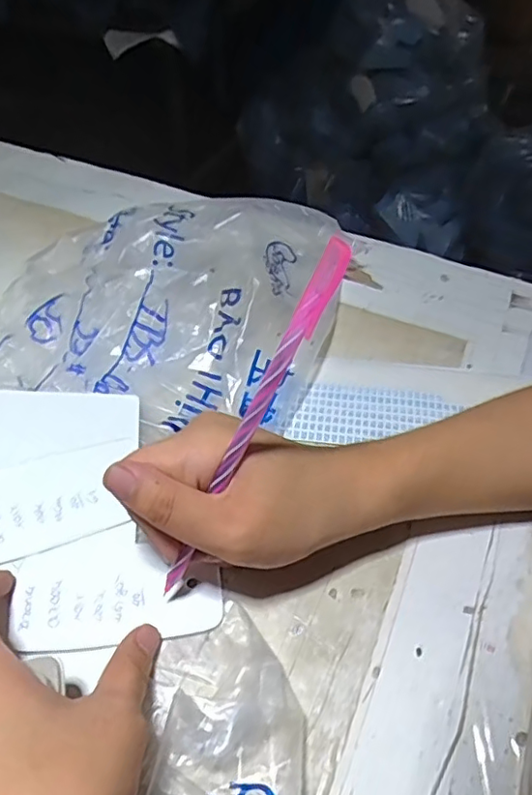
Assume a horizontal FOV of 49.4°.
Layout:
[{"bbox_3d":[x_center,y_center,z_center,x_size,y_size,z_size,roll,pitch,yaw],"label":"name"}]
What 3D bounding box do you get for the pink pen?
[{"bbox_3d":[-0.011,0.021,0.258,0.010,0.195,0.011,-3,39,-45],"label":"pink pen"}]

